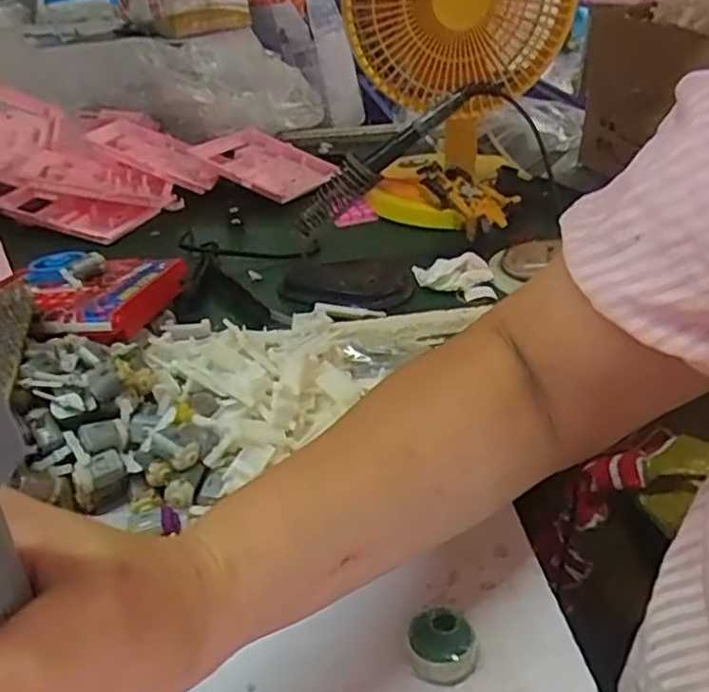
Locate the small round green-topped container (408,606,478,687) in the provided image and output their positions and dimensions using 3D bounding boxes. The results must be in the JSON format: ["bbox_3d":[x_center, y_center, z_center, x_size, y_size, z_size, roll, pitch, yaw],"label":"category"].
[{"bbox_3d":[0.041,0.142,0.332,0.033,0.018,0.035,-2,34,1],"label":"small round green-topped container"}]

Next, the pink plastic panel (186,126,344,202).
[{"bbox_3d":[-0.110,-0.230,0.871,0.126,0.021,0.162,-27,51,-37],"label":"pink plastic panel"}]

